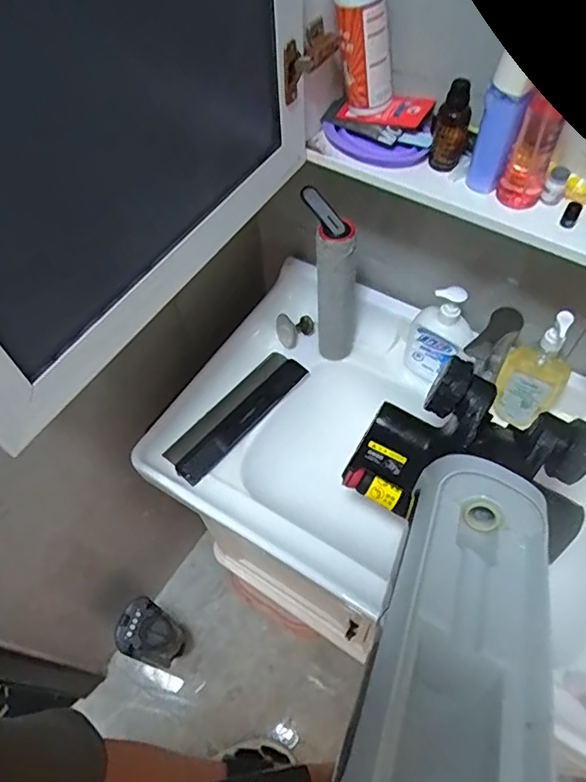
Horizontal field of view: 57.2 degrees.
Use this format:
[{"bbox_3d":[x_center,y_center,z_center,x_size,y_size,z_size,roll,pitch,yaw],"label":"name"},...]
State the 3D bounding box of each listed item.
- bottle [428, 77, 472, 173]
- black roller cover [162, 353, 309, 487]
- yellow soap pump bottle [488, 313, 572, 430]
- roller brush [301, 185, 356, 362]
[{"bbox_3d":[0.181,-0.307,0.611,0.039,0.094,0.045,10,59,9],"label":"bottle"},{"bbox_3d":[-0.093,0.034,0.888,0.080,0.035,0.266,36,66,22],"label":"black roller cover"},{"bbox_3d":[0.349,-0.027,0.773,0.083,0.223,0.070,32,64,21],"label":"yellow soap pump bottle"},{"bbox_3d":[0.061,-0.164,0.844,0.078,0.306,0.073,1,58,3],"label":"roller brush"}]

